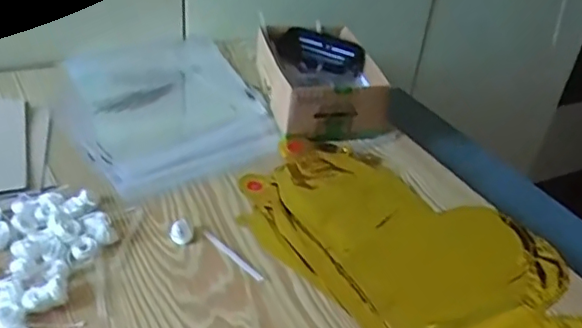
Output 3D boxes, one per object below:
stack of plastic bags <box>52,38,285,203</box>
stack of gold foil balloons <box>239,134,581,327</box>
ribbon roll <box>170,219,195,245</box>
[{"bbox_3d":[-0.165,-0.083,0.733,0.241,0.010,0.331,-14,39,-27],"label":"stack of plastic bags"},{"bbox_3d":[0.145,0.103,0.495,0.223,0.014,0.447,-18,41,-30],"label":"stack of gold foil balloons"},{"bbox_3d":[-0.098,0.061,0.518,0.020,0.014,0.020,4,34,-3],"label":"ribbon roll"}]

